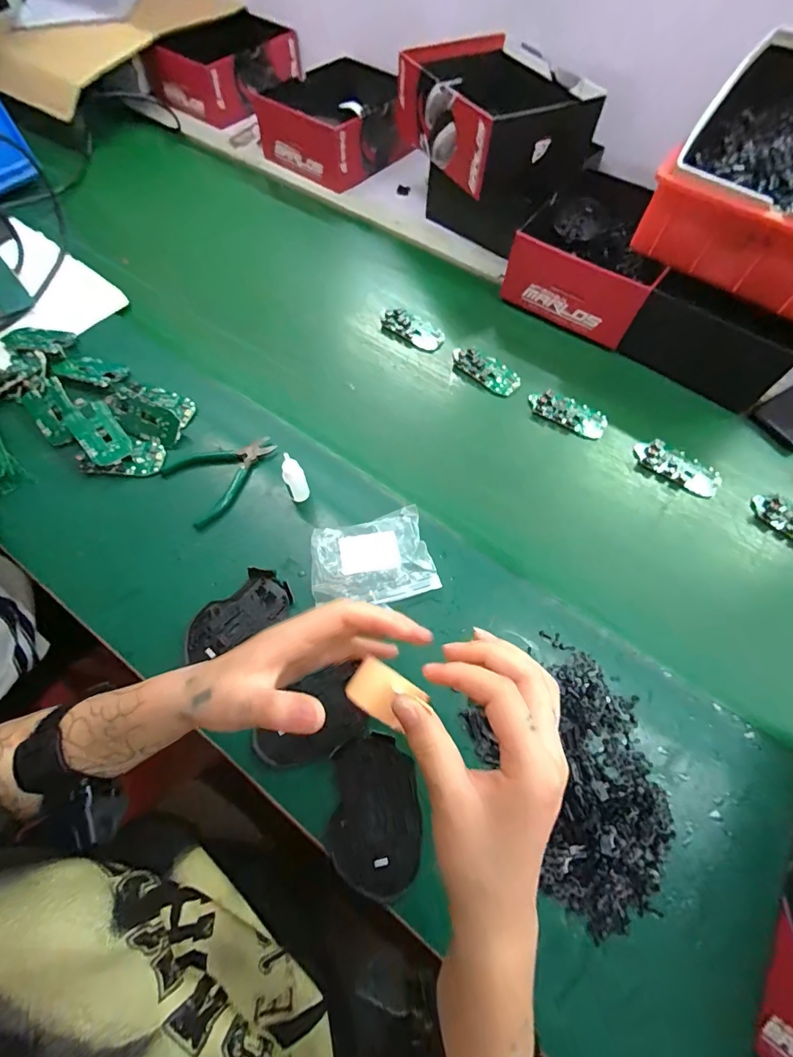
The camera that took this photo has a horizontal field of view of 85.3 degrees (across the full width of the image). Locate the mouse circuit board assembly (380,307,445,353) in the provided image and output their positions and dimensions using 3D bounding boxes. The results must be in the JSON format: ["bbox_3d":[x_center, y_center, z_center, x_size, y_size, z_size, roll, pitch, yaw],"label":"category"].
[{"bbox_3d":[0.022,-0.282,0.608,0.094,0.019,0.044,25,65,10],"label":"mouse circuit board assembly"}]

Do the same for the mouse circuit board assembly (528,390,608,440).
[{"bbox_3d":[0.218,-0.148,0.550,0.098,0.017,0.038,29,66,12],"label":"mouse circuit board assembly"}]

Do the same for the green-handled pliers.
[{"bbox_3d":[-0.192,-0.066,0.484,0.117,0.012,0.090,-35,69,-17],"label":"green-handled pliers"}]

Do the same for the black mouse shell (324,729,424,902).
[{"bbox_3d":[-0.018,0.234,0.357,0.071,0.013,0.110,2,63,-1],"label":"black mouse shell"}]

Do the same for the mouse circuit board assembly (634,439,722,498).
[{"bbox_3d":[0.337,-0.074,0.518,0.099,0.013,0.039,33,67,14],"label":"mouse circuit board assembly"}]

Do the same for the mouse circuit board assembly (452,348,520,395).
[{"bbox_3d":[0.118,-0.213,0.579,0.098,0.017,0.038,36,68,15],"label":"mouse circuit board assembly"}]

